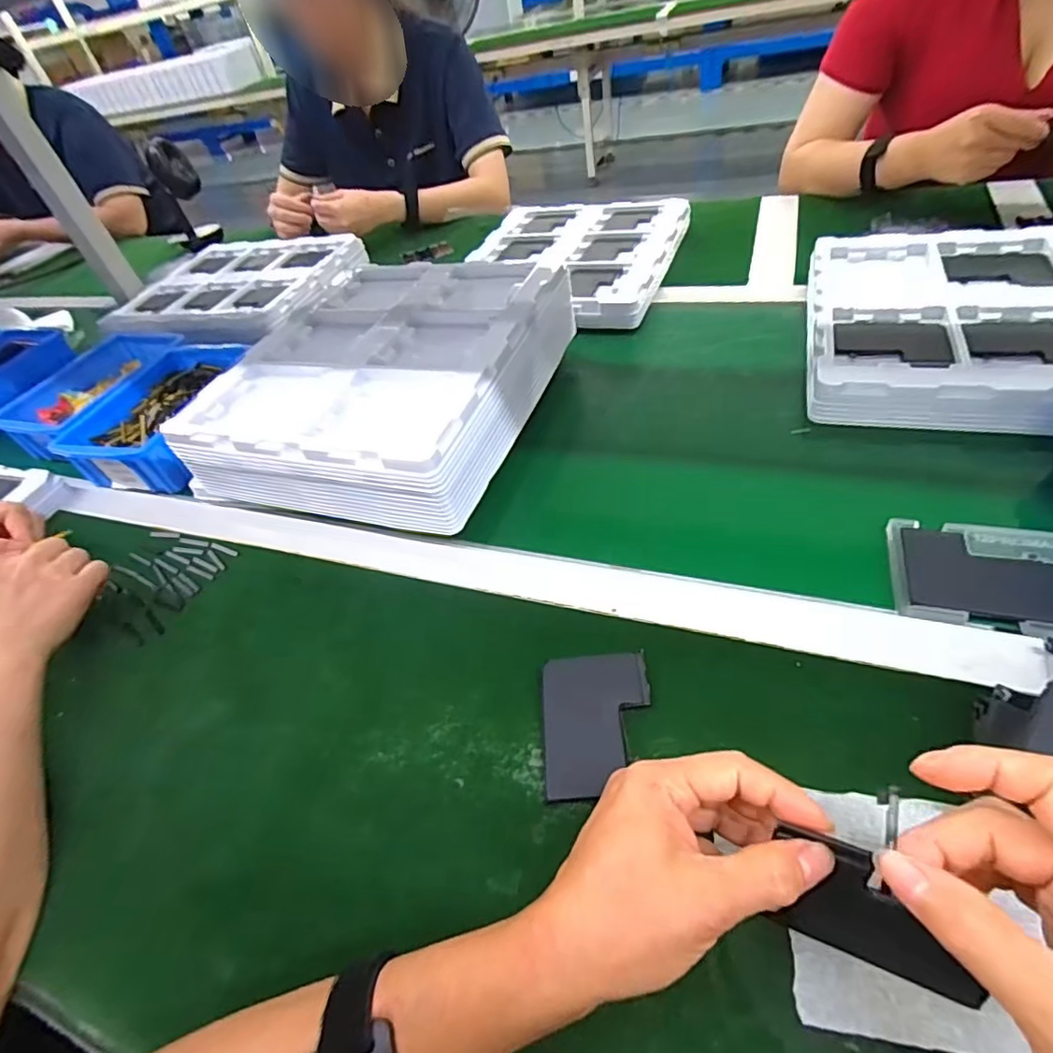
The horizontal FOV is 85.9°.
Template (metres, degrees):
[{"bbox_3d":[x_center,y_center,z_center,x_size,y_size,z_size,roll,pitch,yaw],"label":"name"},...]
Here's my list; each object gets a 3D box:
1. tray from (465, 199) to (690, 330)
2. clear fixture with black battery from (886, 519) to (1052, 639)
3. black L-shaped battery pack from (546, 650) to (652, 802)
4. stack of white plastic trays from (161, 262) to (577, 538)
[{"bbox_3d":[0.058,-0.385,0.789,0.287,0.032,0.343,11,51,22],"label":"tray"},{"bbox_3d":[0.298,0.031,0.369,0.102,0.016,0.084,5,49,17],"label":"clear fixture with black battery"},{"bbox_3d":[0.043,0.119,0.343,0.064,0.009,0.085,-6,46,7],"label":"black L-shaped battery pack"},{"bbox_3d":[-0.134,-0.146,0.561,0.281,0.093,0.320,10,50,21],"label":"stack of white plastic trays"}]

